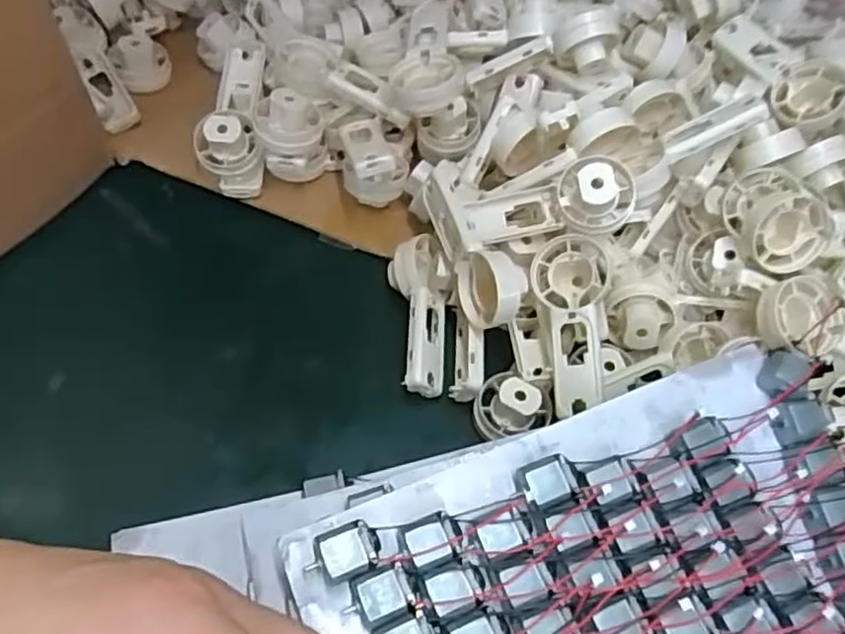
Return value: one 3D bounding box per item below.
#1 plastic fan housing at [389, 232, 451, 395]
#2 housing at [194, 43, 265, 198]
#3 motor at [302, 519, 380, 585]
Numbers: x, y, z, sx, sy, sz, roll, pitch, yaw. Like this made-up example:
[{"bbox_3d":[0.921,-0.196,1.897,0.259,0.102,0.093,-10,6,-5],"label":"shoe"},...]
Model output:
[{"bbox_3d":[-0.002,-0.003,0.371,0.032,0.024,0.091,4,55,-5],"label":"plastic fan housing"},{"bbox_3d":[-0.120,-0.126,0.426,0.038,0.041,0.107,-1,55,-9],"label":"housing"},{"bbox_3d":[-0.031,0.092,0.261,0.029,0.013,0.018,-16,59,-18],"label":"motor"}]

